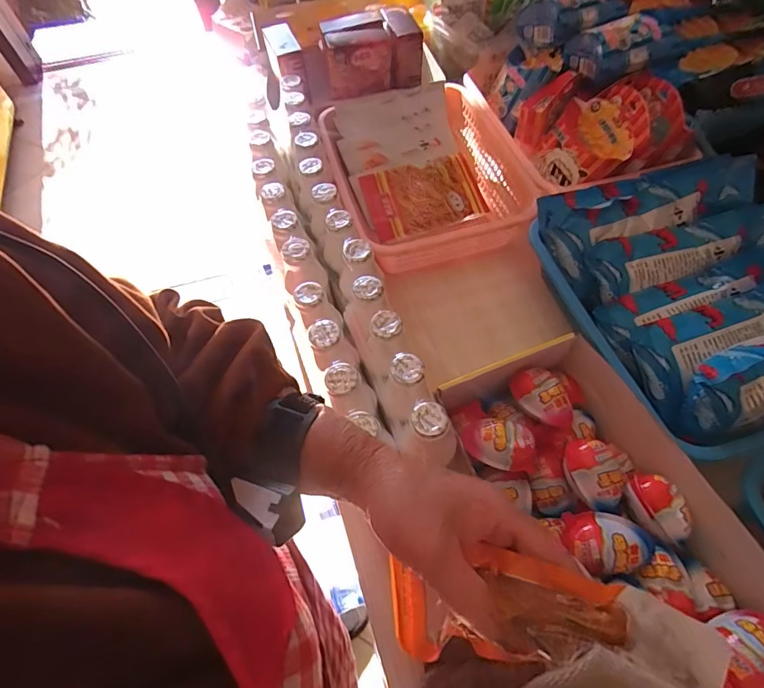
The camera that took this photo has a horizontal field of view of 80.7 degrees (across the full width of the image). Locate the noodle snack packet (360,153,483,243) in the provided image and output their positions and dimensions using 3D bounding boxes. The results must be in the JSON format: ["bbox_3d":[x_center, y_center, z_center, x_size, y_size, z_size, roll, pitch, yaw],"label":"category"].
[{"bbox_3d":[0.061,-0.224,0.685,0.168,0.018,0.112,-15,75,-6],"label":"noodle snack packet"}]

